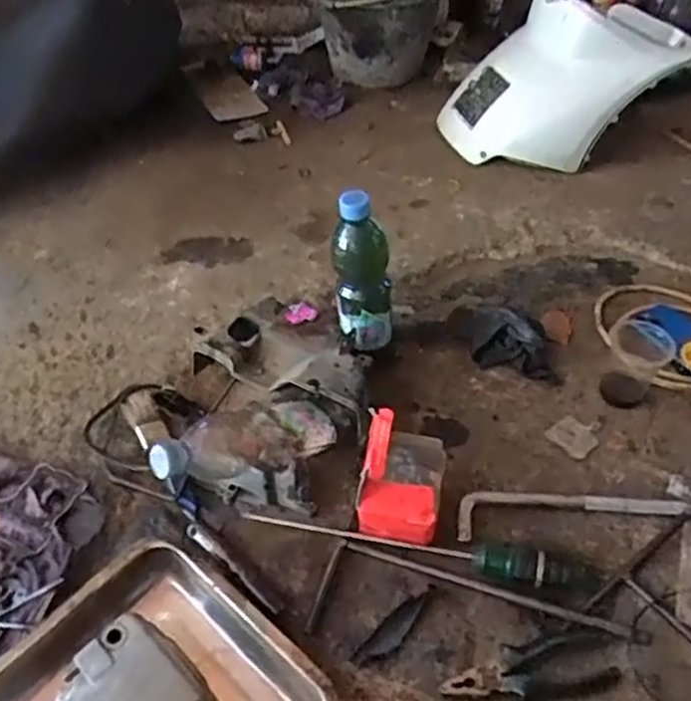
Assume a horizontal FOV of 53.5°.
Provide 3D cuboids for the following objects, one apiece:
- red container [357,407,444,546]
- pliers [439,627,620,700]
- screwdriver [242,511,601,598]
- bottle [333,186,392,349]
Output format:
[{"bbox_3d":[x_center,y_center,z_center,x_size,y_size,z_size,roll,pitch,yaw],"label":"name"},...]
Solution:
[{"bbox_3d":[0.055,0.127,0.678,0.077,0.148,0.077,7,47,8],"label":"red container"},{"bbox_3d":[0.165,0.287,0.614,0.152,0.019,0.057,-5,47,-3],"label":"pliers"},{"bbox_3d":[0.070,0.195,0.686,0.355,0.029,0.039,7,47,9],"label":"screwdriver"},{"bbox_3d":[0.019,-0.081,0.802,0.067,0.216,0.058,-5,48,5],"label":"bottle"}]

